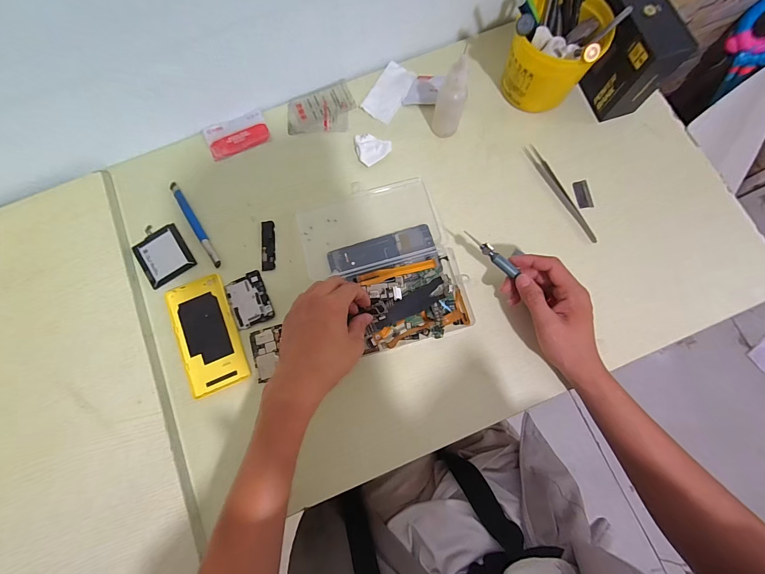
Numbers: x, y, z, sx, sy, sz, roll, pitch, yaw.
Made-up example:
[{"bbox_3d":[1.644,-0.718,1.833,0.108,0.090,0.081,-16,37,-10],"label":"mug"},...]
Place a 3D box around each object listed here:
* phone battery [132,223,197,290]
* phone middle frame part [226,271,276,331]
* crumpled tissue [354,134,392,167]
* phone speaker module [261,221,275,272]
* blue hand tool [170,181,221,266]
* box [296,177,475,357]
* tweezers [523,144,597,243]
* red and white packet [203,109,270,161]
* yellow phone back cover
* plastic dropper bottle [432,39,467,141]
[{"bbox_3d":[-0.283,-0.044,0.420,0.062,0.005,0.074,-35,80,-7],"label":"phone battery"},{"bbox_3d":[-0.166,0.016,0.409,0.047,0.004,0.063,-22,79,-5],"label":"phone middle frame part"},{"bbox_3d":[-0.017,-0.193,0.448,0.046,0.006,0.049,-38,81,-7],"label":"crumpled tissue"},{"bbox_3d":[-0.148,-0.054,0.423,0.017,0.004,0.066,-5,78,-1],"label":"phone speaker module"},{"bbox_3d":[-0.244,-0.082,0.425,0.011,0.004,0.133,-33,80,-6],"label":"blue hand tool"},{"bbox_3d":[0.003,-0.033,0.405,0.171,0.025,0.214,-21,79,-4],"label":"box"},{"bbox_3d":[0.236,-0.127,0.433,0.013,0.009,0.155,-26,79,-5],"label":"tweezers"},{"bbox_3d":[-0.203,-0.213,0.459,0.083,0.009,0.052,-24,79,-5],"label":"red and white packet"},{"bbox_3d":[-0.214,0.057,0.401,0.070,0.007,0.137,-22,79,-4],"label":"yellow phone back cover"},{"bbox_3d":[0.085,-0.234,0.403,0.035,0.111,0.029,30,80,6],"label":"plastic dropper bottle"}]

